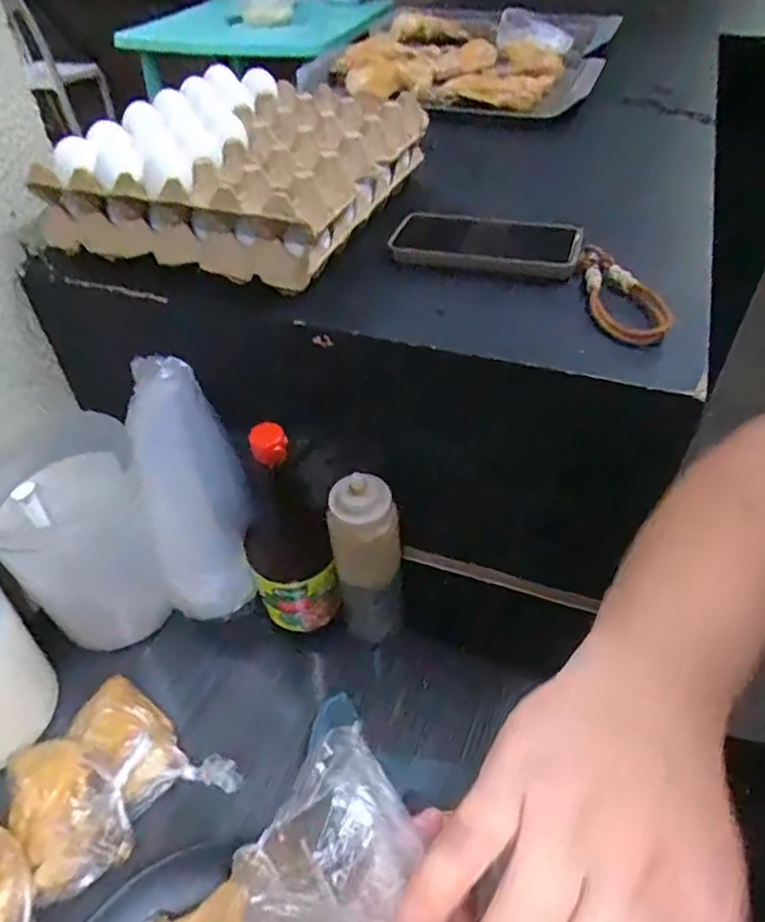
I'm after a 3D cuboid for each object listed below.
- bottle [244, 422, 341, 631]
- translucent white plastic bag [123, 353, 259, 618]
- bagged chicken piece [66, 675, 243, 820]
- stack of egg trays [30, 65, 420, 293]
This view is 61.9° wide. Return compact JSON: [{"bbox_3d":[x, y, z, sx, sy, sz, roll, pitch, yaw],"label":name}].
[{"bbox_3d":[-0.083,0.066,0.624,0.083,0.246,0.084,-1,43,1],"label":"bottle"},{"bbox_3d":[-0.187,0.030,0.615,0.100,0.283,0.095,-21,47,-19],"label":"translucent white plastic bag"},{"bbox_3d":[-0.216,0.273,0.595,0.205,0.043,0.082,14,44,33],"label":"bagged chicken piece"},{"bbox_3d":[-0.141,-0.292,0.633,0.287,0.098,0.274,14,46,16],"label":"stack of egg trays"}]

